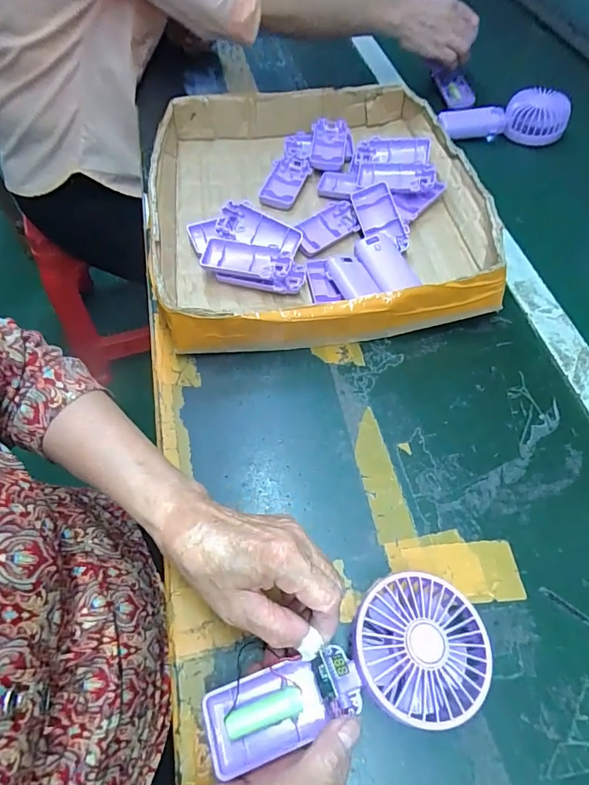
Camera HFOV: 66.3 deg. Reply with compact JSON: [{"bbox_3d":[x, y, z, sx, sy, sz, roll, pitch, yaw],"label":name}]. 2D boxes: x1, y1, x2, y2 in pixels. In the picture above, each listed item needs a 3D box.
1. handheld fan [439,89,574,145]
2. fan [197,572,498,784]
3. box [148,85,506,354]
[{"bbox_3d":[0.310,-0.414,0.678,0.177,0.067,0.068,7,58,4],"label":"handheld fan"},{"bbox_3d":[0.034,0.177,0.283,0.181,0.028,0.079,-19,60,-5],"label":"fan"},{"bbox_3d":[0.025,-0.235,0.538,0.375,0.069,0.420,-4,59,-4],"label":"box"}]

